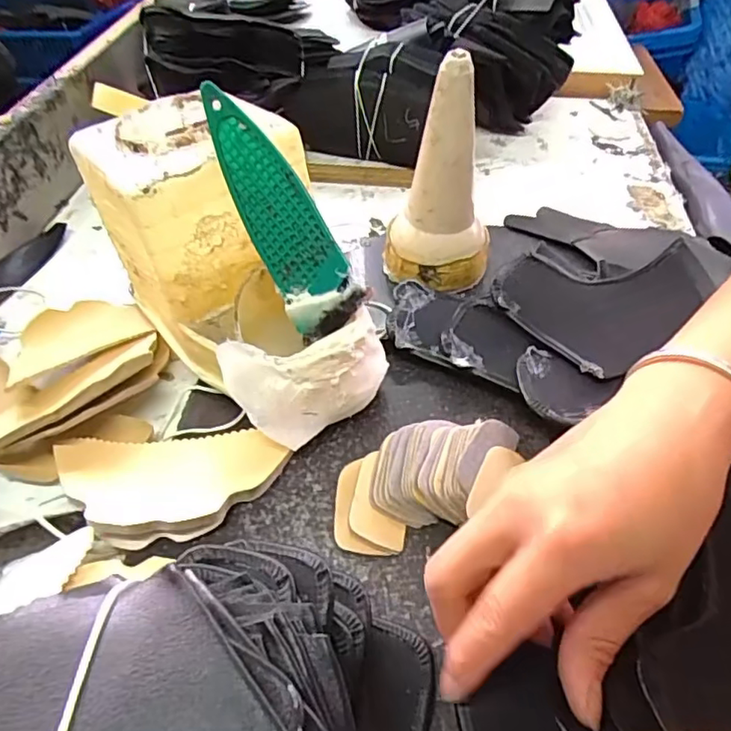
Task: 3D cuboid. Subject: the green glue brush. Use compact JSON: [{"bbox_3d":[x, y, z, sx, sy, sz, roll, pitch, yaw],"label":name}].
[{"bbox_3d":[-0.045,-0.076,0.300,0.040,0.128,0.006,-25,13,17],"label":"green glue brush"}]

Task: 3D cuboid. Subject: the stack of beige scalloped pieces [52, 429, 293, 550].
[{"bbox_3d":[-0.103,0.058,0.298,0.119,0.014,0.060,0,47,-1],"label":"stack of beige scalloped pieces"}]

